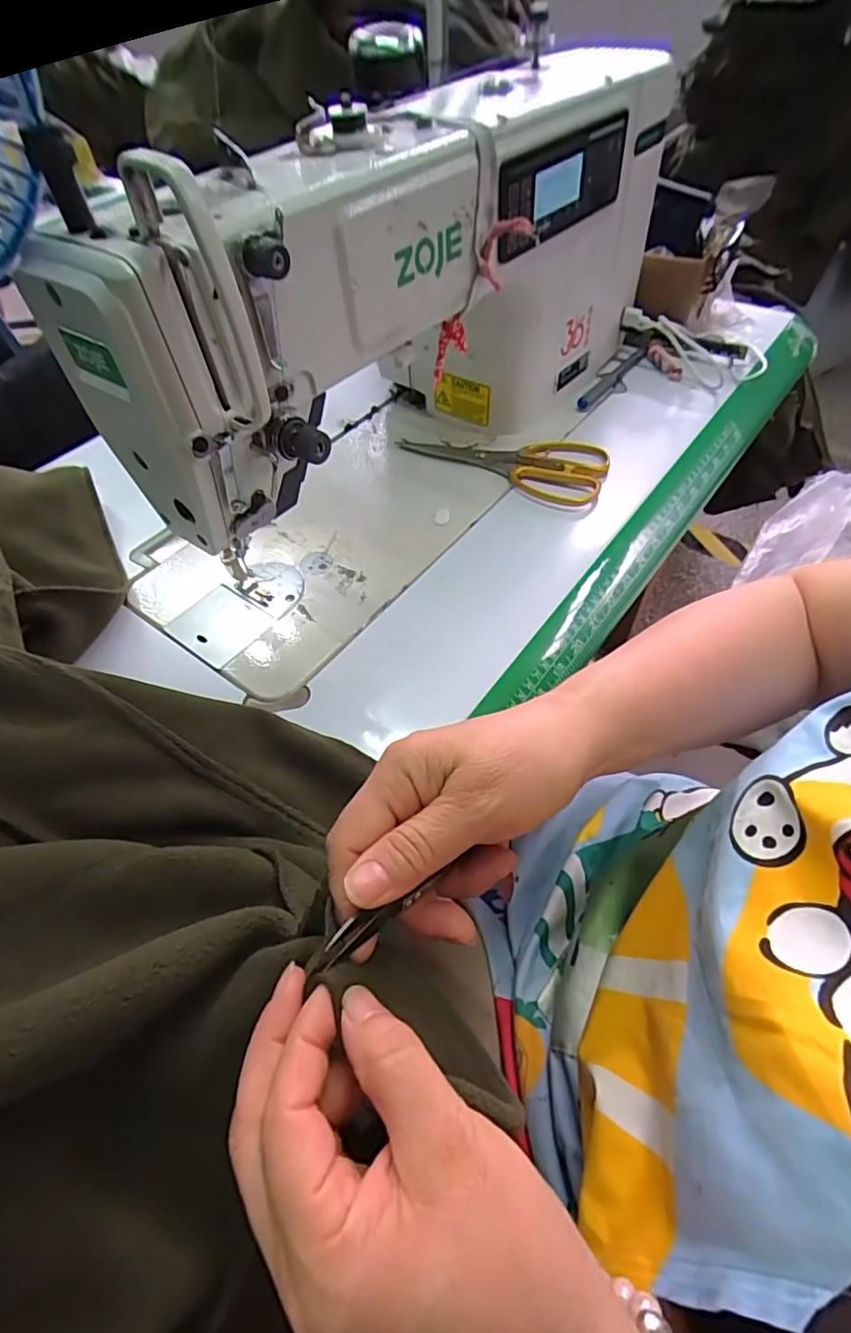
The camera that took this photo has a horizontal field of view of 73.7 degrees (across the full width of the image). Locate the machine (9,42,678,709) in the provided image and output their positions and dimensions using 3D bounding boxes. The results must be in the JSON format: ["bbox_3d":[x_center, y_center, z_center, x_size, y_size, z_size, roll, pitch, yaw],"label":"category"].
[{"bbox_3d":[-0.027,-0.237,0.403,0.159,0.215,0.464,28,59,23],"label":"machine"}]

